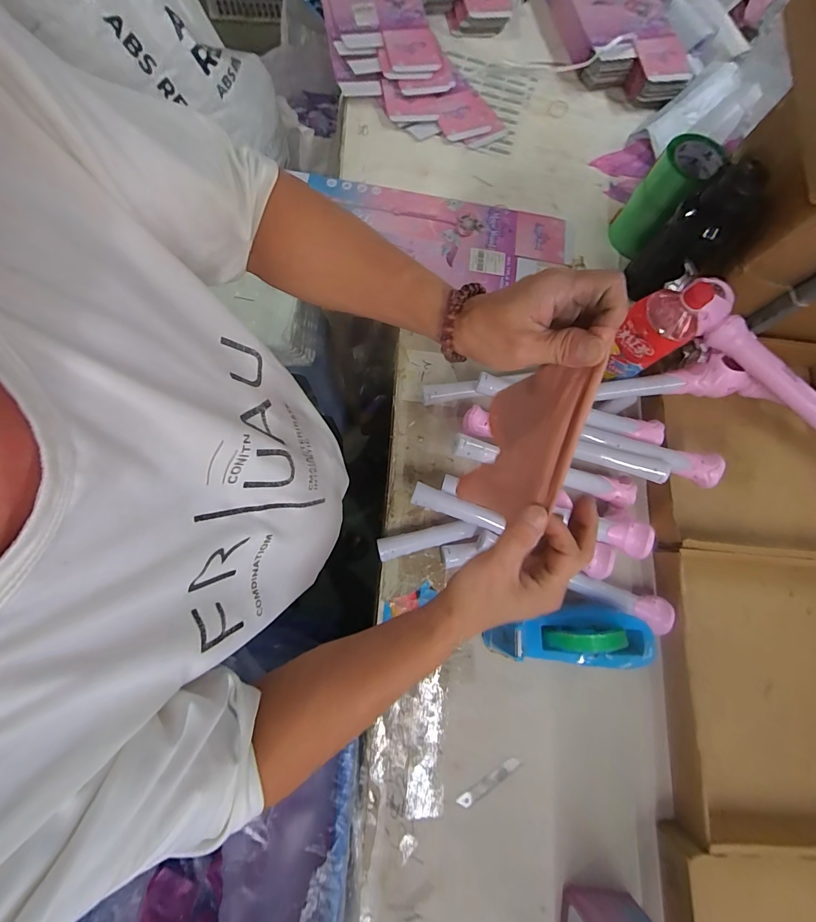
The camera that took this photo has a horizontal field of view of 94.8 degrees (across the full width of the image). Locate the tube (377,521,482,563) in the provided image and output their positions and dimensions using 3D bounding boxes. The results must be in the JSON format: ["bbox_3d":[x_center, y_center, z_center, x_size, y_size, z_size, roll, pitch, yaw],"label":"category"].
[{"bbox_3d":[0.031,0.120,0.575,0.155,0.034,0.031,-12,77,-4],"label":"tube"}]

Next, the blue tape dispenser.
[{"bbox_3d":[0.220,0.244,0.517,0.214,0.102,0.081,0,77,-4],"label":"blue tape dispenser"}]

